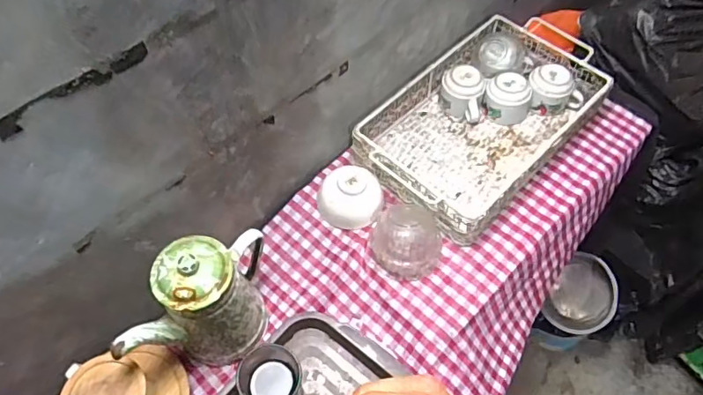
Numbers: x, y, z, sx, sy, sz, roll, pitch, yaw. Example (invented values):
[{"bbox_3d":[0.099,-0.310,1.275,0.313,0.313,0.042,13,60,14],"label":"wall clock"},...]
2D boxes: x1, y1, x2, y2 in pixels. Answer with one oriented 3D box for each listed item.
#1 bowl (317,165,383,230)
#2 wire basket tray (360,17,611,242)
[{"bbox_3d":[-0.003,-0.003,0.827,0.101,0.064,0.098,0,58,-1],"label":"bowl"},{"bbox_3d":[0.230,-0.140,0.901,0.269,0.082,0.442,40,65,22],"label":"wire basket tray"}]

